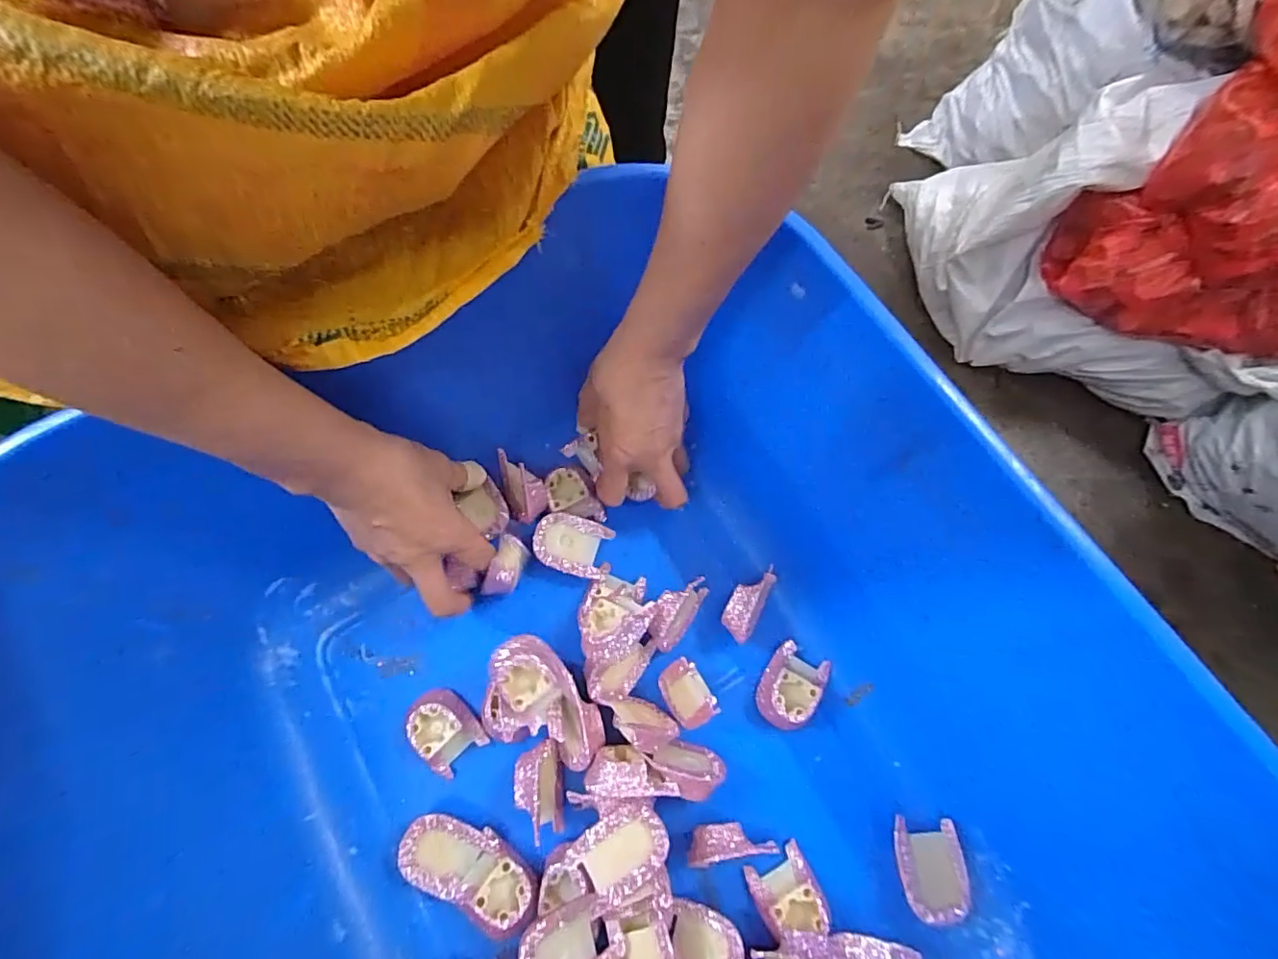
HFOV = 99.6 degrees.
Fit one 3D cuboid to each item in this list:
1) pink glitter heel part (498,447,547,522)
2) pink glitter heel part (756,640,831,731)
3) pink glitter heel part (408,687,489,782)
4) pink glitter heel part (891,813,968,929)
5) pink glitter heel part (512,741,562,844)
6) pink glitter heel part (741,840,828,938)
[{"bbox_3d":[-0.086,0.002,0.399,0.029,0.028,0.055,-14,75,-5],"label":"pink glitter heel part"},{"bbox_3d":[0.106,0.144,0.376,0.037,0.021,0.054,35,77,8],"label":"pink glitter heel part"},{"bbox_3d":[-0.134,0.170,0.369,0.037,0.023,0.052,-38,78,-11],"label":"pink glitter heel part"},{"bbox_3d":[0.184,0.246,0.340,0.040,0.013,0.055,-4,74,-2],"label":"pink glitter heel part"},{"bbox_3d":[-0.065,0.200,0.346,0.024,0.034,0.056,-5,74,-3],"label":"pink glitter heel part"},{"bbox_3d":[0.095,0.261,0.337,0.038,0.024,0.045,-26,39,-10],"label":"pink glitter heel part"}]

